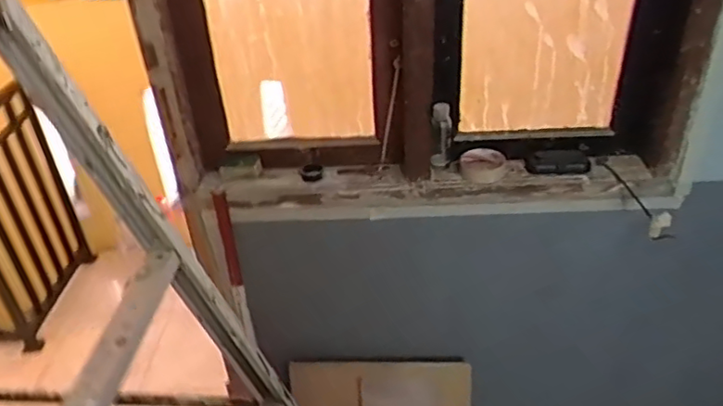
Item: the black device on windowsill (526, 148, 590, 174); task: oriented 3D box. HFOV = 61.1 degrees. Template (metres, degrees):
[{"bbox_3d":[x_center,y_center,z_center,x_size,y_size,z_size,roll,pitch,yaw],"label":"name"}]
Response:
[{"bbox_3d":[0.342,-0.073,1.067,0.104,0.029,0.045,-1,35,5],"label":"black device on windowsill"}]

